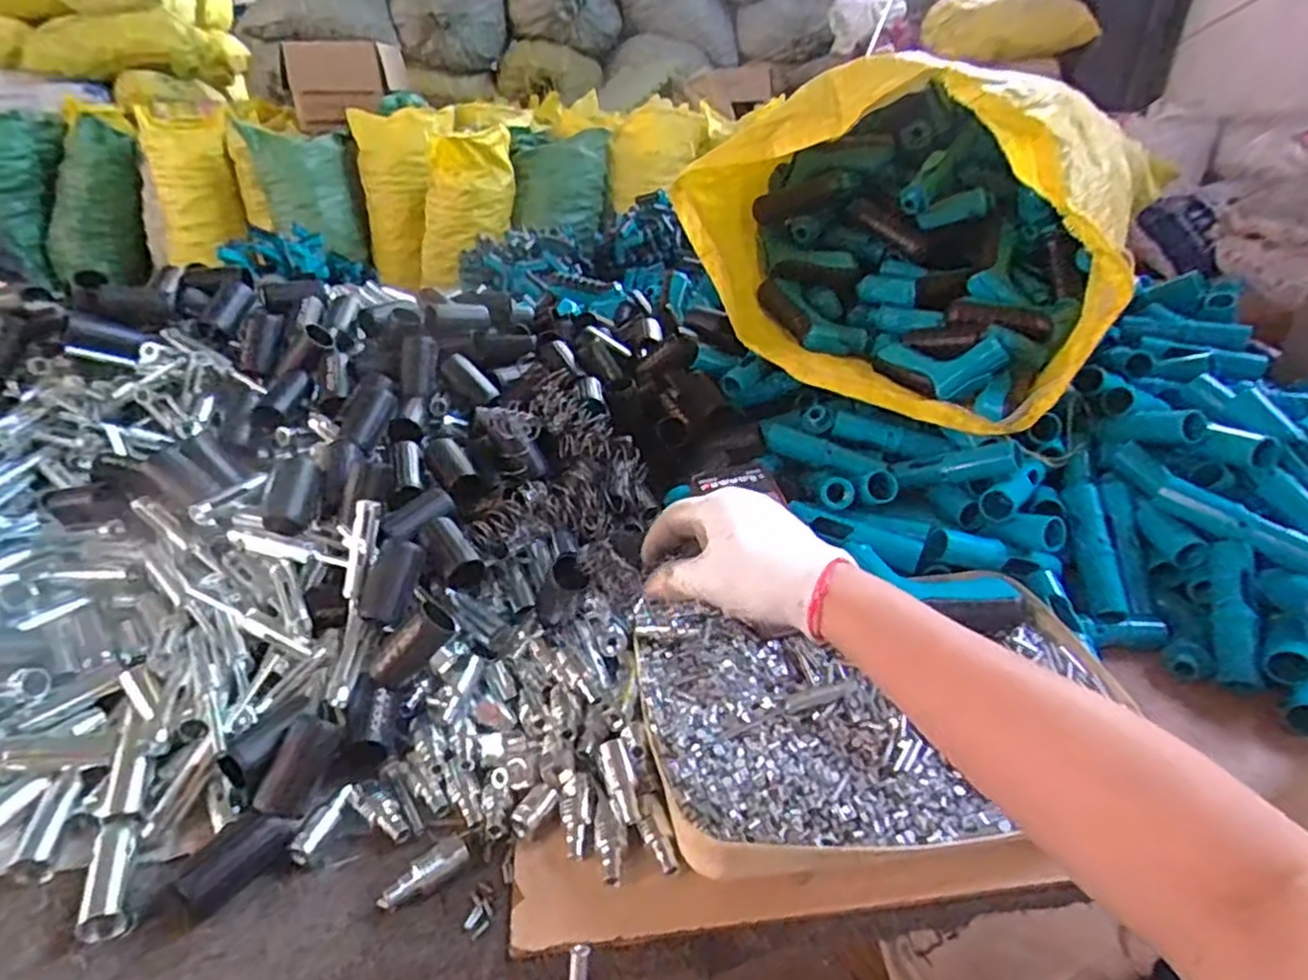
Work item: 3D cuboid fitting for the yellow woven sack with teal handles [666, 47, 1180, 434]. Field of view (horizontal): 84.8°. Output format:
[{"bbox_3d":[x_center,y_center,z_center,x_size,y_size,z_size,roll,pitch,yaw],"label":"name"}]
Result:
[{"bbox_3d":[0.290,-0.295,0.805,0.415,0.279,0.350,17,35,26],"label":"yellow woven sack with teal handles"}]

